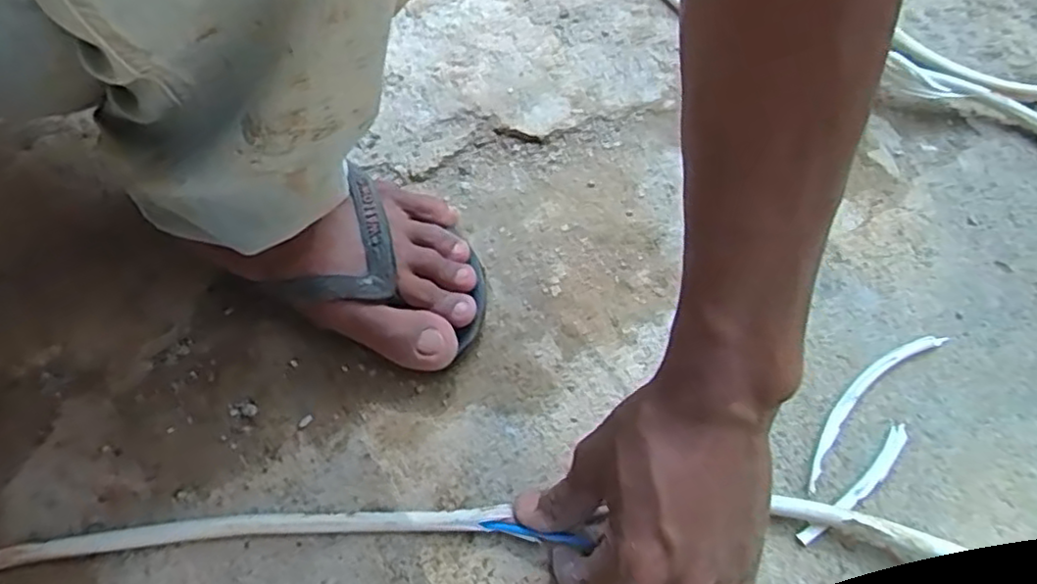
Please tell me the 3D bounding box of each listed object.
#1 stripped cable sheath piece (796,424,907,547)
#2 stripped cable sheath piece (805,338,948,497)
[{"bbox_3d":[0.192,0.109,0.379,0.095,0.005,0.014,-38,67,-19],"label":"stripped cable sheath piece"},{"bbox_3d":[0.207,0.064,0.401,0.134,0.007,0.022,-39,68,-19],"label":"stripped cable sheath piece"}]

